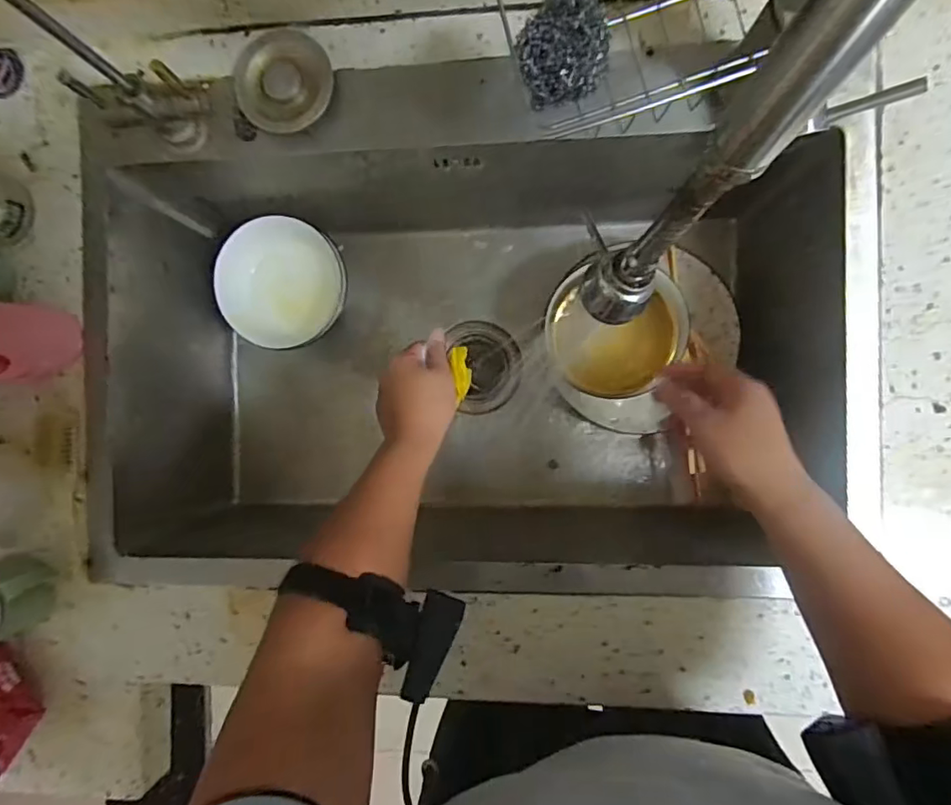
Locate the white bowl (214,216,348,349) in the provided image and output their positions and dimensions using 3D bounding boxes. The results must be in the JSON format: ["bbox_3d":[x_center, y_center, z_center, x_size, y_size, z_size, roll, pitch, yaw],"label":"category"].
[{"bbox_3d":[-0.207,-0.130,0.598,0.130,0.052,0.136,0,90,5],"label":"white bowl"}]

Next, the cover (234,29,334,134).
[{"bbox_3d":[-0.165,-0.274,0.465,0.085,0.012,0.082,19,92,4],"label":"cover"}]

